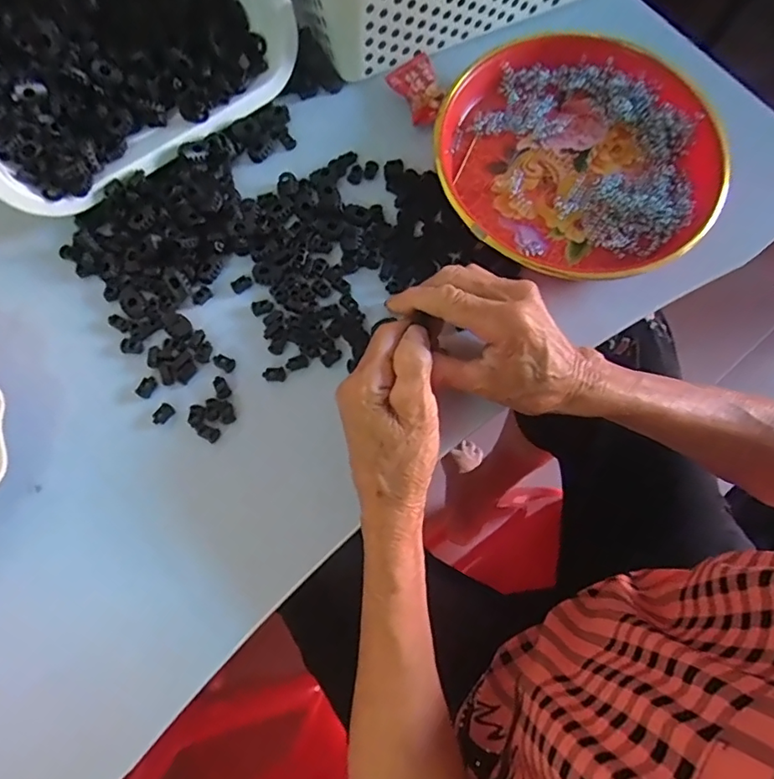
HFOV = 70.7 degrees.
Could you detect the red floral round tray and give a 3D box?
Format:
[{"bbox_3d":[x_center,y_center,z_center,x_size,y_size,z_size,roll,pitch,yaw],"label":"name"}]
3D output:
[{"bbox_3d":[0.142,-0.179,0.421,0.205,0.044,0.197,1,72,-2],"label":"red floral round tray"}]

